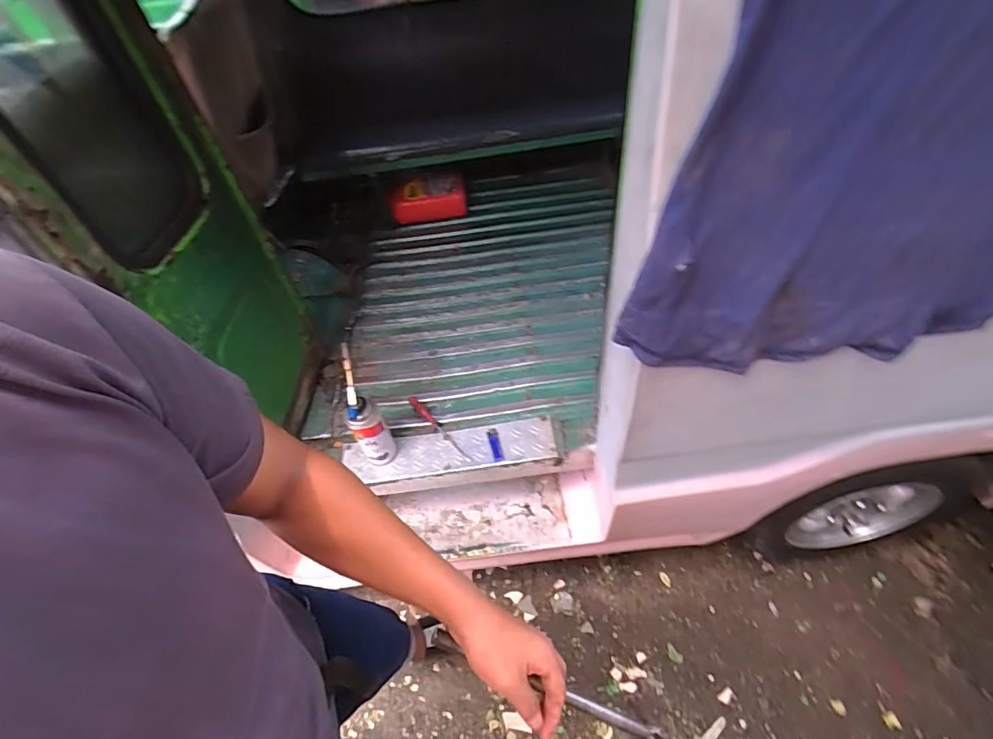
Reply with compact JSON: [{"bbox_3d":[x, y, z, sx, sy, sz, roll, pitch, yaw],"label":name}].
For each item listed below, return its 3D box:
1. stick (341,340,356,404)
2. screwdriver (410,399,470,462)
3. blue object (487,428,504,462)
[{"bbox_3d":[-0.279,0.008,0.856,0.015,0.018,0.120,-10,77,-11],"label":"stick"},{"bbox_3d":[-0.134,0.136,1.042,0.021,0.019,0.219,-31,60,-24],"label":"screwdriver"},{"bbox_3d":[-0.003,0.164,0.996,0.026,0.008,0.083,-7,53,-8],"label":"blue object"}]

